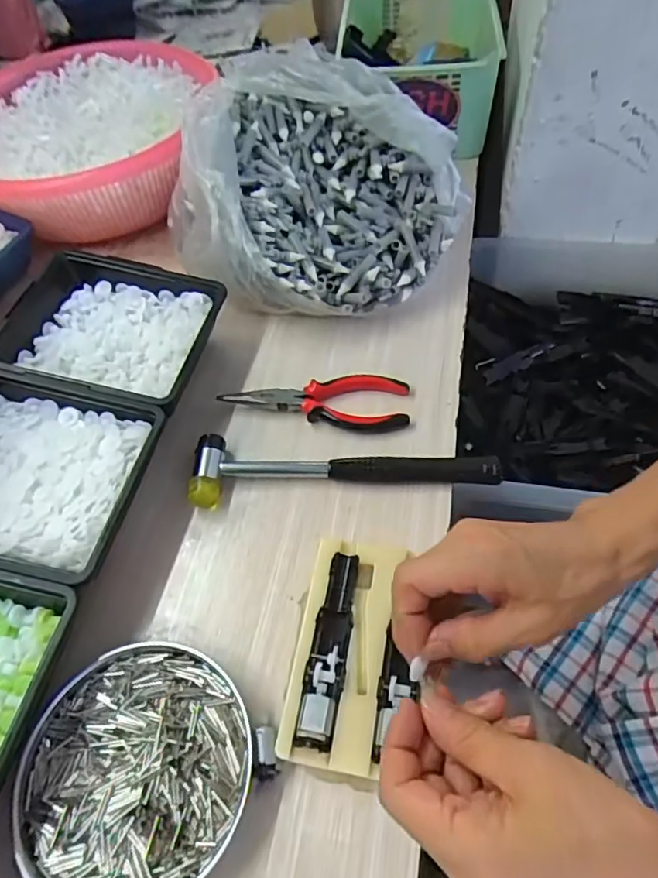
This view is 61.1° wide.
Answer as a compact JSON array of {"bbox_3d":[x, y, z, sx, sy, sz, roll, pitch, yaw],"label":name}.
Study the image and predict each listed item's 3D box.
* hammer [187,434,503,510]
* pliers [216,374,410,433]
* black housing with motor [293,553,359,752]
[{"bbox_3d":[0.012,0.017,0.441,0.236,0.030,0.056,-5,55,1],"label":"hammer"},{"bbox_3d":[-0.011,-0.037,0.477,0.155,0.018,0.054,6,56,9],"label":"pliers"},{"bbox_3d":[0.001,0.131,0.357,0.023,0.023,0.119,6,56,9],"label":"black housing with motor"}]

